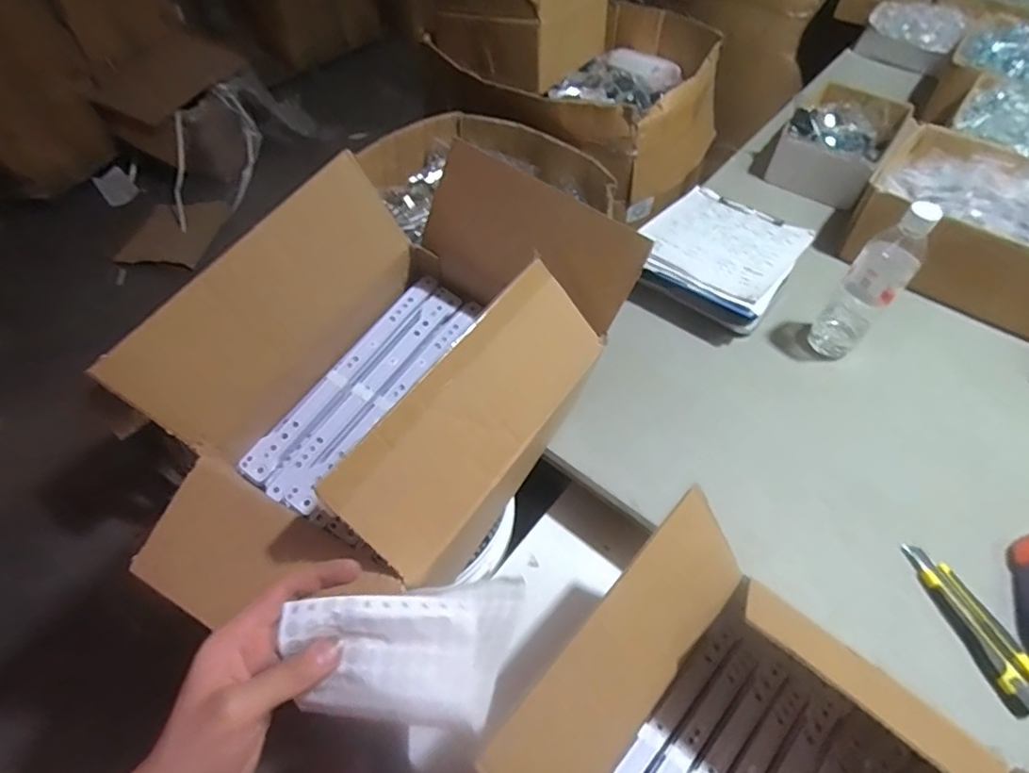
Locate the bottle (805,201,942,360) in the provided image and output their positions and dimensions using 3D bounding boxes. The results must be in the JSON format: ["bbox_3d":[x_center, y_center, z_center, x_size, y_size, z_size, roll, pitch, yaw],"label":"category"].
[{"bbox_3d":[0.455,-0.127,0.709,0.065,0.231,0.055,35,61,22],"label":"bottle"}]

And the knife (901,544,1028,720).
[{"bbox_3d":[0.472,0.243,0.570,0.043,0.024,0.166,-12,55,-9],"label":"knife"}]

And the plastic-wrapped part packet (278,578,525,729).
[{"bbox_3d":[-0.075,0.169,0.348,0.134,0.022,0.076,-4,81,4],"label":"plastic-wrapped part packet"}]

